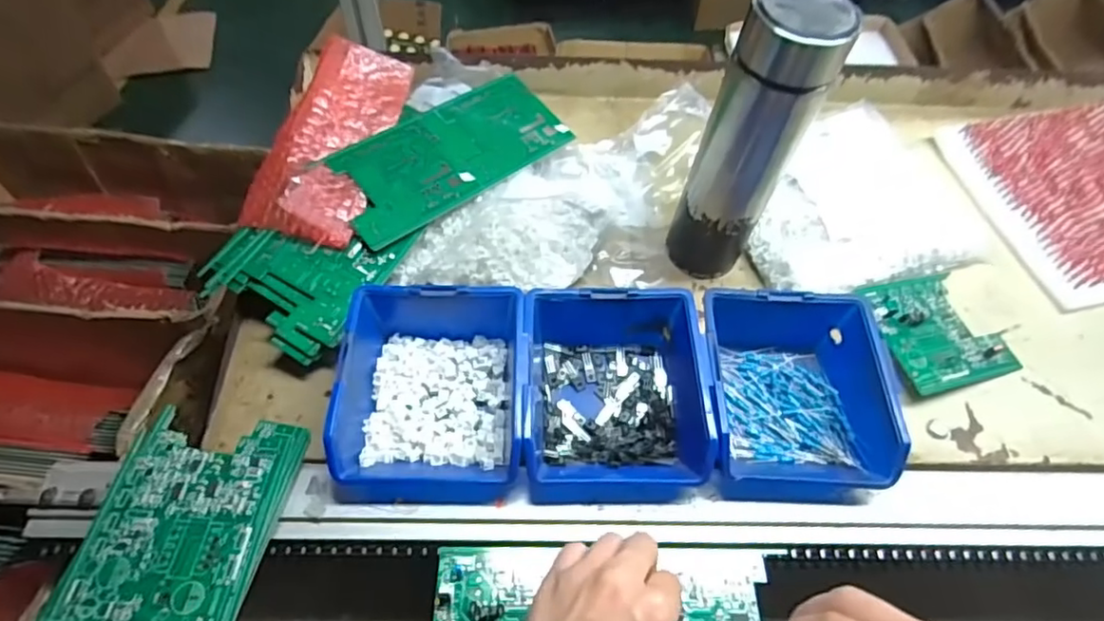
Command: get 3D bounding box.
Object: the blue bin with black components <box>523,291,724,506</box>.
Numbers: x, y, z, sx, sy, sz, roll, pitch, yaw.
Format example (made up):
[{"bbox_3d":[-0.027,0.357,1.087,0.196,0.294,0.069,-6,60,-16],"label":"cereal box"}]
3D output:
[{"bbox_3d":[0.041,0.055,0.409,0.119,0.066,0.136,0,53,-3],"label":"blue bin with black components"}]

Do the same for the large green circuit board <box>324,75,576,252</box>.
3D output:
[{"bbox_3d":[-0.088,-0.137,0.516,0.212,0.007,0.094,-37,78,-26],"label":"large green circuit board"}]

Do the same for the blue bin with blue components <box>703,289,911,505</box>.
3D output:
[{"bbox_3d":[0.165,0.056,0.417,0.122,0.064,0.142,5,53,0],"label":"blue bin with blue components"}]

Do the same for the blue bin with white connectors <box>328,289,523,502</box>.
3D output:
[{"bbox_3d":[-0.079,0.051,0.405,0.117,0.060,0.141,2,53,-2],"label":"blue bin with white connectors"}]

